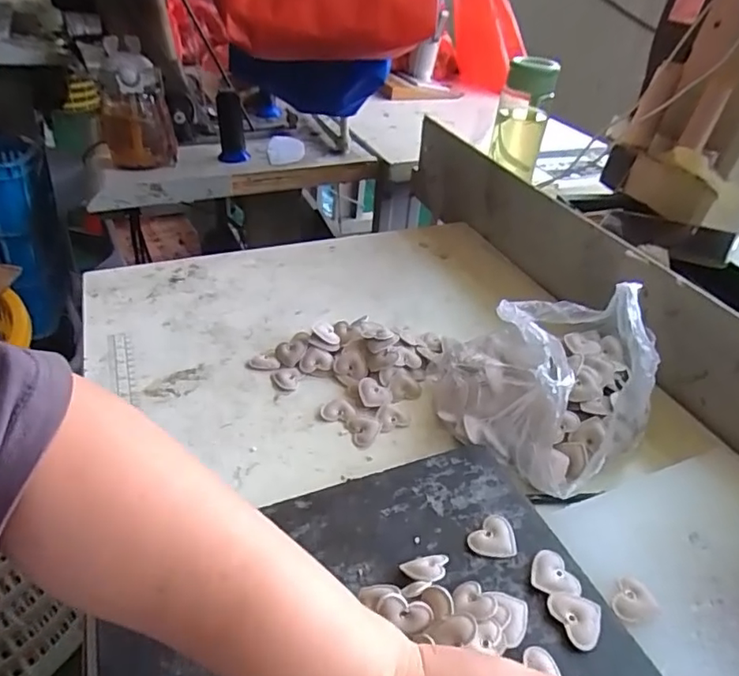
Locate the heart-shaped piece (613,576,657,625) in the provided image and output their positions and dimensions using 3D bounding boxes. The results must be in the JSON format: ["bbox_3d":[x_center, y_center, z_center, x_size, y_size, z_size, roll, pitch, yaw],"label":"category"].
[{"bbox_3d":[0.172,0.171,0.360,0.024,0.004,0.033,22,40,25],"label":"heart-shaped piece"}]

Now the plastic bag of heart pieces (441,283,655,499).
[{"bbox_3d":[0.145,0.017,0.463,0.166,0.121,0.187,11,37,9],"label":"plastic bag of heart pieces"}]

